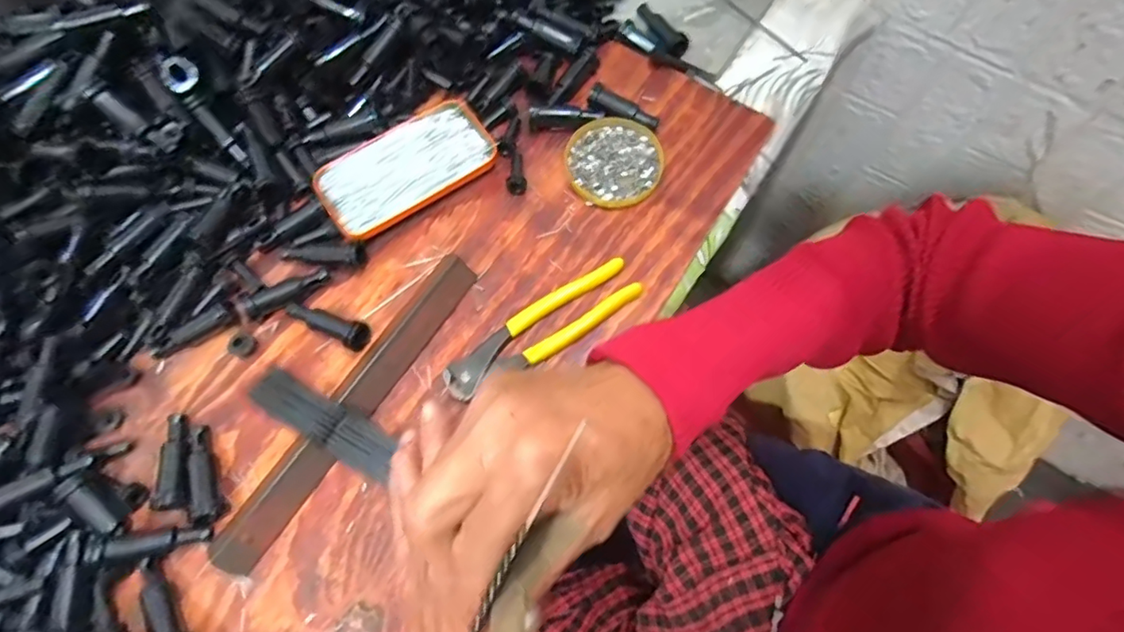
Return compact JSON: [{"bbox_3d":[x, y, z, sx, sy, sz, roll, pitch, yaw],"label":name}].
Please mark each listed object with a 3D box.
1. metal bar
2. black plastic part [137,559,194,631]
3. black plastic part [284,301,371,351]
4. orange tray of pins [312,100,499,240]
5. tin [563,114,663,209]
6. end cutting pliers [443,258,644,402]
[{"bbox_3d":[-0.154,0.063,0.410,0.032,0.018,0.262,32,73,11],"label":"metal bar"},{"bbox_3d":[-0.262,0.190,0.362,0.019,0.019,0.064,-32,73,-11],"label":"black plastic part"},{"bbox_3d":[-0.180,0.005,0.431,0.066,0.019,0.021,25,72,9],"label":"black plastic part"},{"bbox_3d":[-0.134,-0.129,0.478,0.146,0.020,0.080,-33,73,-11],"label":"orange tray of pins"},{"bbox_3d":[0.045,-0.133,0.480,0.081,0.015,0.082,0,70,0],"label":"tin"},{"bbox_3d":[-0.015,0.011,0.429,0.162,0.012,0.042,-32,73,-11],"label":"end cutting pliers"}]

